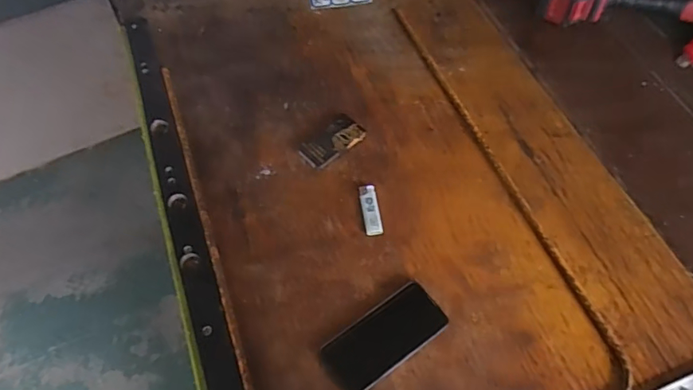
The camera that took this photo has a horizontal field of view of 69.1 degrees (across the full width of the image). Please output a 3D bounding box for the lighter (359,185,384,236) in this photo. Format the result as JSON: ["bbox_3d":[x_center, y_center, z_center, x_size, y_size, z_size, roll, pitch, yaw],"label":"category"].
[{"bbox_3d":[0.035,0.020,0.731,0.025,0.010,0.084,-7,58,-5],"label":"lighter"}]

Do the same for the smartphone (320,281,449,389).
[{"bbox_3d":[0.048,0.178,0.633,0.158,0.007,0.073,-32,63,-19],"label":"smartphone"}]

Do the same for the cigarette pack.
[{"bbox_3d":[-0.023,-0.086,0.791,0.060,0.017,0.104,40,65,22],"label":"cigarette pack"}]

